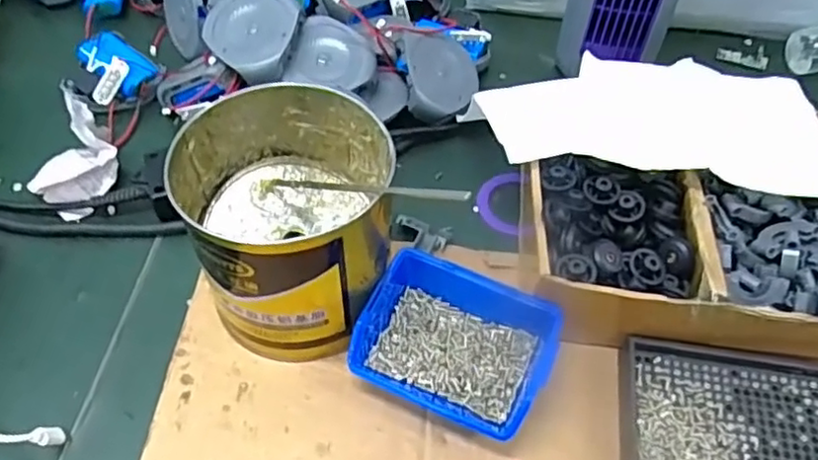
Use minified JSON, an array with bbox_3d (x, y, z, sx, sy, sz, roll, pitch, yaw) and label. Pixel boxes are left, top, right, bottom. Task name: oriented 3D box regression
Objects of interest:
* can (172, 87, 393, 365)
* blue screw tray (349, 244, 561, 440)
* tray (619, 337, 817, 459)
[{"bbox_3d":[-0.072,-0.004,0.409,0.119,0.113,0.130,1,53,-2],"label":"can"},{"bbox_3d":[0.028,0.070,0.403,0.111,0.046,0.082,22,55,13],"label":"blue screw tray"},{"bbox_3d":[0.197,0.118,0.393,0.137,0.024,0.095,8,53,3],"label":"tray"}]

